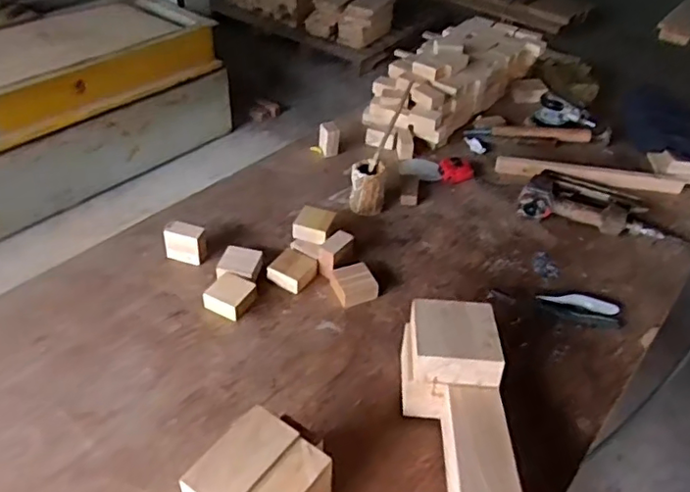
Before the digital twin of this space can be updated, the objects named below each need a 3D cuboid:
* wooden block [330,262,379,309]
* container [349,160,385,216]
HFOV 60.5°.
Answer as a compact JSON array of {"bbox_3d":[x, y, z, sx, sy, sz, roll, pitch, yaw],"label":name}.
[{"bbox_3d":[0.015,0.065,0.985,0.067,0.034,0.064,-16,45,-22],"label":"wooden block"},{"bbox_3d":[0.042,-0.108,1.113,0.066,0.089,0.056,5,41,0],"label":"container"}]

